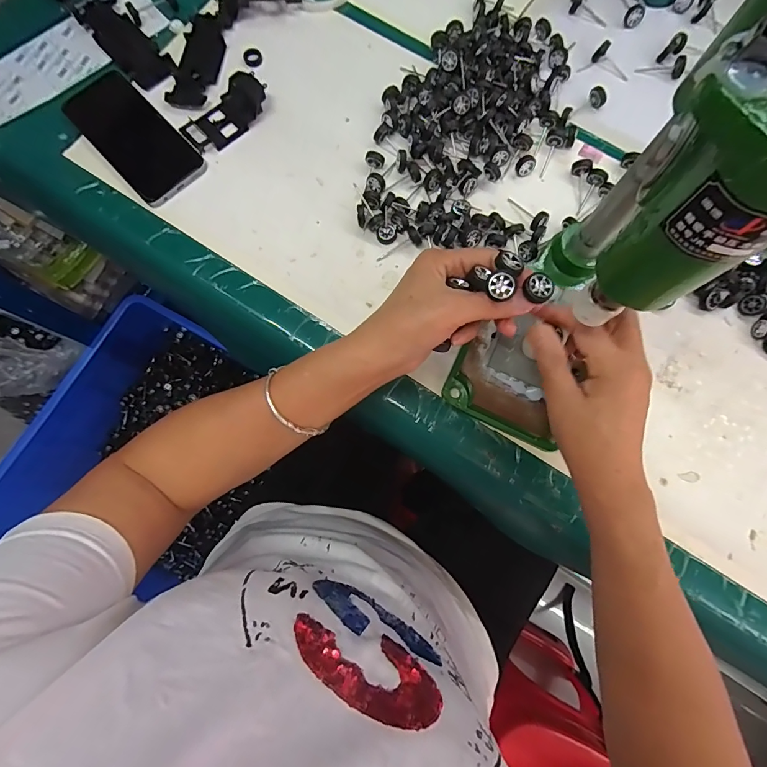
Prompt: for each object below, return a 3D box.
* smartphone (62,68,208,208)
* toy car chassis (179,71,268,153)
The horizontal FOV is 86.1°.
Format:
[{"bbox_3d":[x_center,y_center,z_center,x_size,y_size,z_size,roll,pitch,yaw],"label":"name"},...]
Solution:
[{"bbox_3d":[-0.263,-0.260,0.431,0.074,0.008,0.170,-43,81,-7],"label":"smartphone"},{"bbox_3d":[-0.166,-0.285,0.432,0.047,0.018,0.093,42,82,8],"label":"toy car chassis"}]

